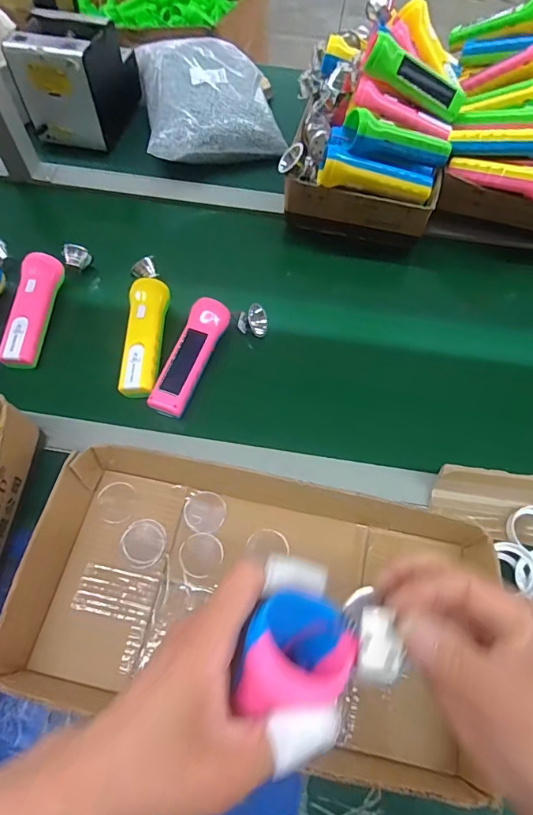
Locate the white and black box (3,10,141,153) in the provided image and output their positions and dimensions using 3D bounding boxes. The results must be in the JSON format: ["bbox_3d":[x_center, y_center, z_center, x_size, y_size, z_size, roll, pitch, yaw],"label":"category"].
[{"bbox_3d":[-0.307,-0.530,0.723,0.137,0.131,0.152,11,63,4],"label":"white and black box"}]

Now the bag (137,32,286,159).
[{"bbox_3d":[-0.109,-0.534,0.763,0.213,0.060,0.284,-14,64,-8],"label":"bag"}]

